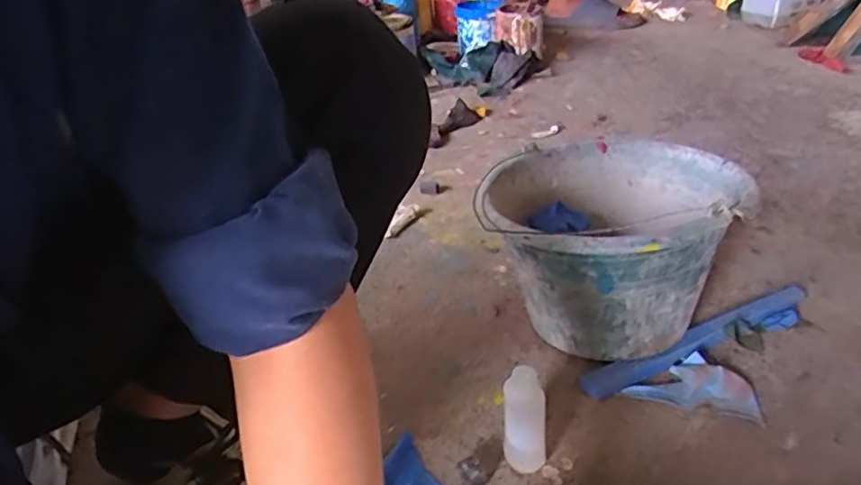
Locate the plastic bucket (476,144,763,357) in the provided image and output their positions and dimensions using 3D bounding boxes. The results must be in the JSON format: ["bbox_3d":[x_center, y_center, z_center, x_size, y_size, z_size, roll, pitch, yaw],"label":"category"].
[{"bbox_3d":[0.178,0.005,0.634,0.226,0.175,0.235,-3,33,2],"label":"plastic bucket"}]

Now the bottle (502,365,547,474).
[{"bbox_3d":[0.076,0.144,0.500,0.026,0.095,0.031,-22,37,-25],"label":"bottle"}]

